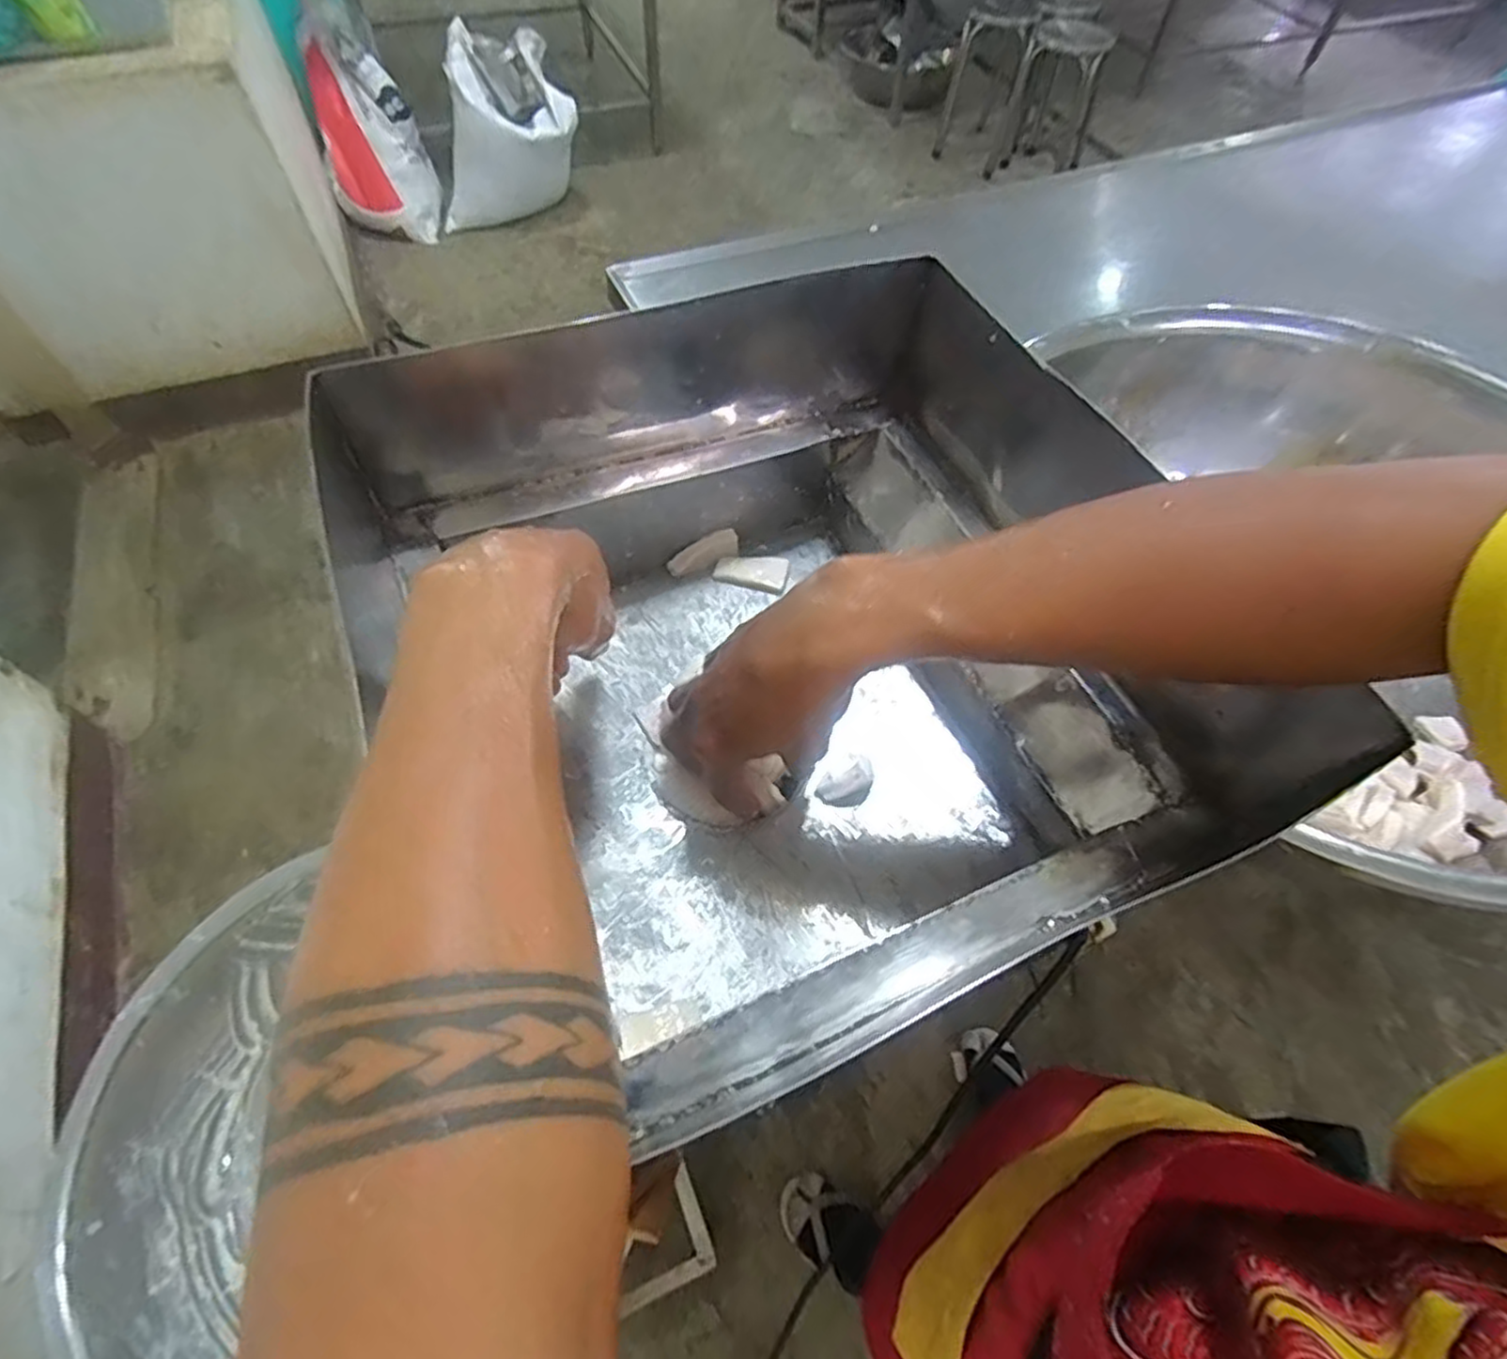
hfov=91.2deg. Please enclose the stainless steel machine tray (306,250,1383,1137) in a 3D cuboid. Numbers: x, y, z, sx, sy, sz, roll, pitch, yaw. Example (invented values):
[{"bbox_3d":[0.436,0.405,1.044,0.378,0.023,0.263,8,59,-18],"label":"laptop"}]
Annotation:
[{"bbox_3d":[0.002,-0.036,0.421,0.356,0.163,0.447,-20,61,-14],"label":"stainless steel machine tray"}]

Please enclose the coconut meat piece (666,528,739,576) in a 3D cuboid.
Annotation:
[{"bbox_3d":[-0.035,-0.088,0.526,0.052,0.023,0.013,-26,62,-3],"label":"coconut meat piece"}]

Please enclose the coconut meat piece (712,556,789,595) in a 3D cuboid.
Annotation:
[{"bbox_3d":[-0.001,-0.077,0.527,0.052,0.008,0.031,13,58,6],"label":"coconut meat piece"}]

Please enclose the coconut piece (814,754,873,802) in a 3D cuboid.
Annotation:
[{"bbox_3d":[0.057,0.059,0.446,0.025,0.021,0.035,33,62,17],"label":"coconut piece"}]

